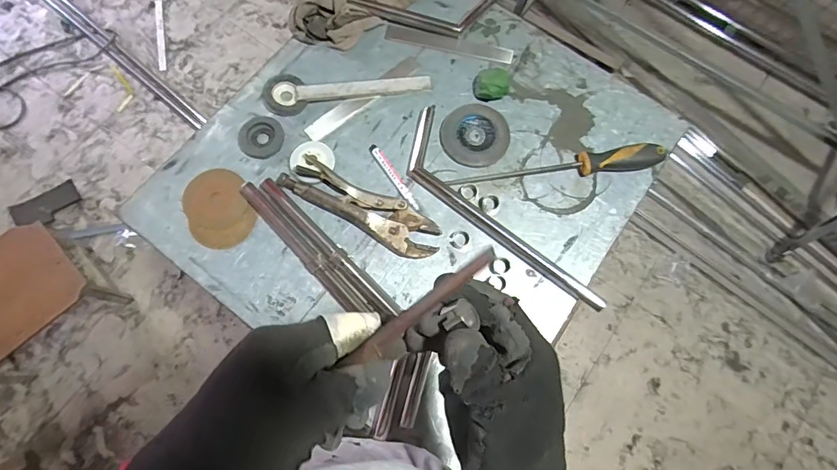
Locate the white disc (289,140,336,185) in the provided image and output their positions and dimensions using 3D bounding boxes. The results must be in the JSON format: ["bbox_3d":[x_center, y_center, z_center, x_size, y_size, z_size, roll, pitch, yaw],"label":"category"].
[{"bbox_3d":[-0.146,-0.102,0.599,0.060,0.015,0.061,0,74,-1],"label":"white disc"}]

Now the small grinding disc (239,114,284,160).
[{"bbox_3d":[-0.213,-0.133,0.604,0.058,0.009,0.060,0,74,-1],"label":"small grinding disc"}]

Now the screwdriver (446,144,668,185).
[{"bbox_3d":[0.191,-0.092,0.602,0.294,0.028,0.032,-7,74,-4],"label":"screwdriver"}]

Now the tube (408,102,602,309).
[{"bbox_3d":[0.091,-0.022,0.581,0.079,0.023,0.345,-37,78,-11],"label":"tube"}]

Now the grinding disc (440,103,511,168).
[{"bbox_3d":[0.079,-0.141,0.623,0.092,0.006,0.093,0,74,-1],"label":"grinding disc"}]

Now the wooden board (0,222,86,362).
[{"bbox_3d":[-1.095,0.169,1.140,0.403,0.025,0.280,-41,80,-7],"label":"wooden board"}]

